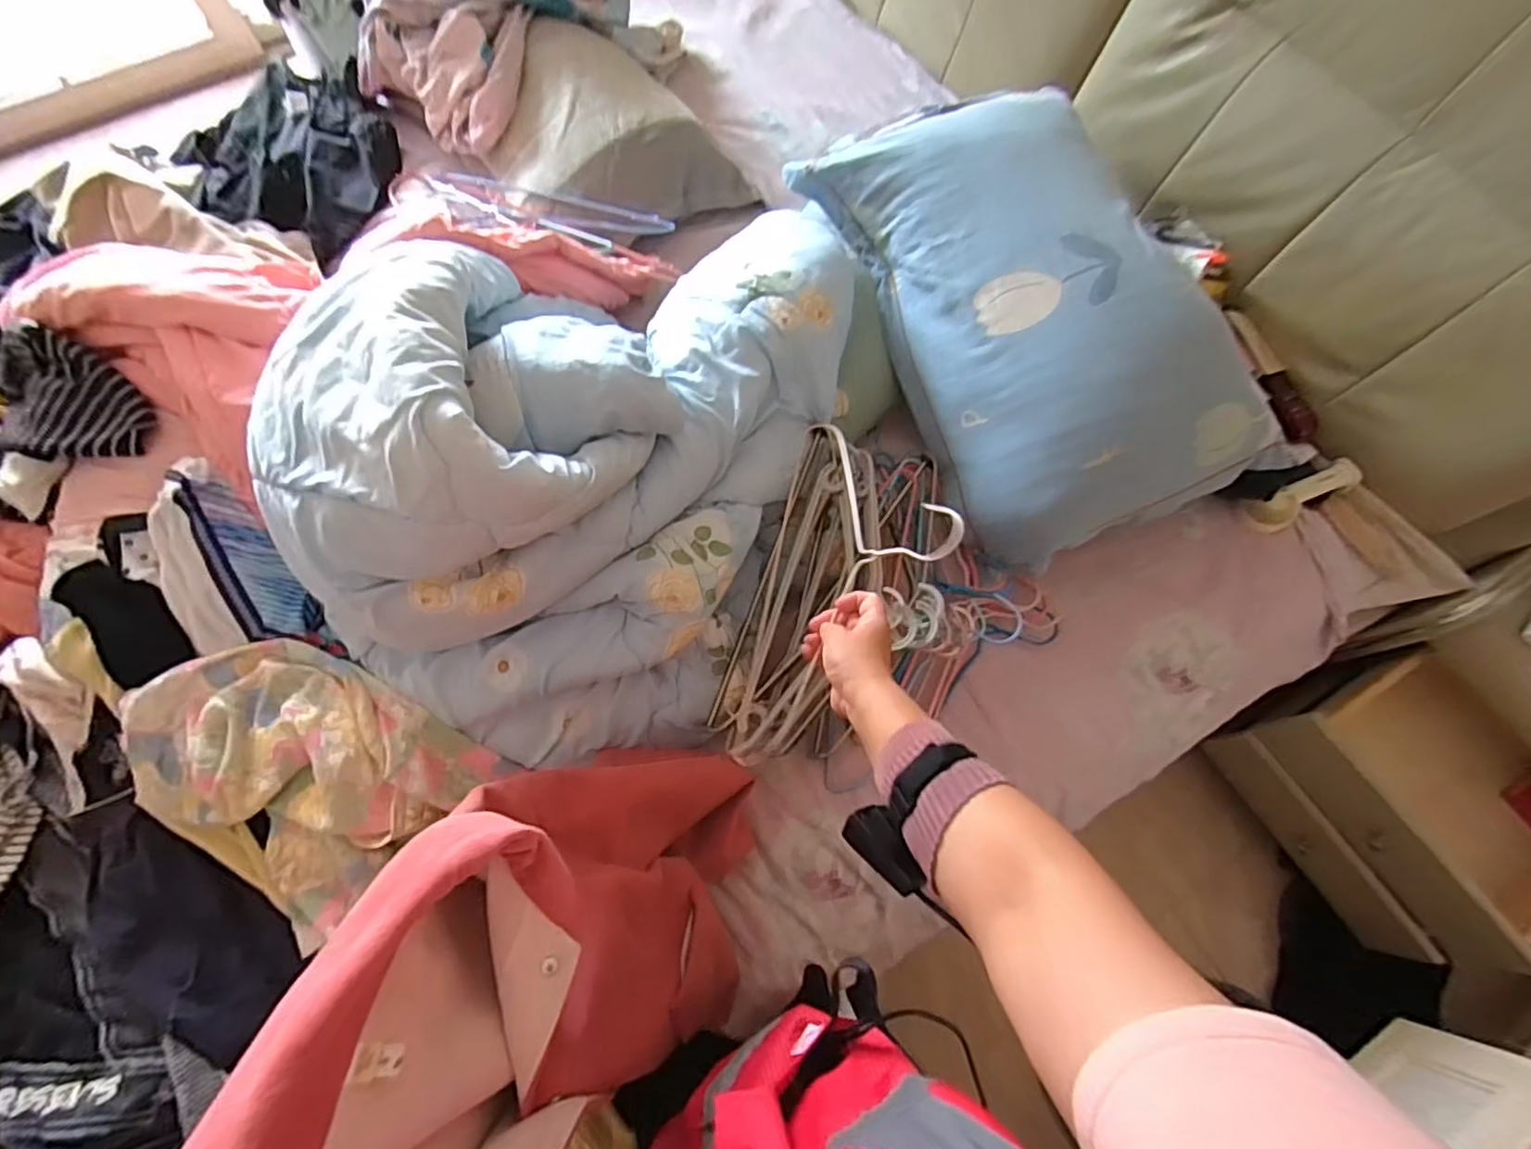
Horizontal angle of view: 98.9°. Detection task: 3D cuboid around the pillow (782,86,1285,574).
[{"bbox_3d":[0.366,-0.377,0.921,0.400,0.205,0.658,-21,72,-7],"label":"pillow"}]

